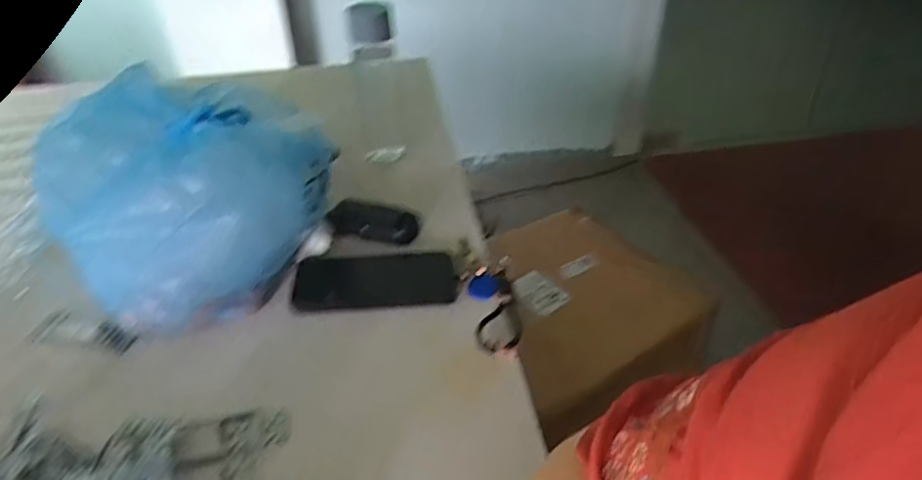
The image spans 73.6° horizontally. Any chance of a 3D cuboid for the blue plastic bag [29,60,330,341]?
[{"bbox_3d":[-0.270,-0.052,0.644,0.204,0.173,0.264,13,39,18],"label":"blue plastic bag"}]

